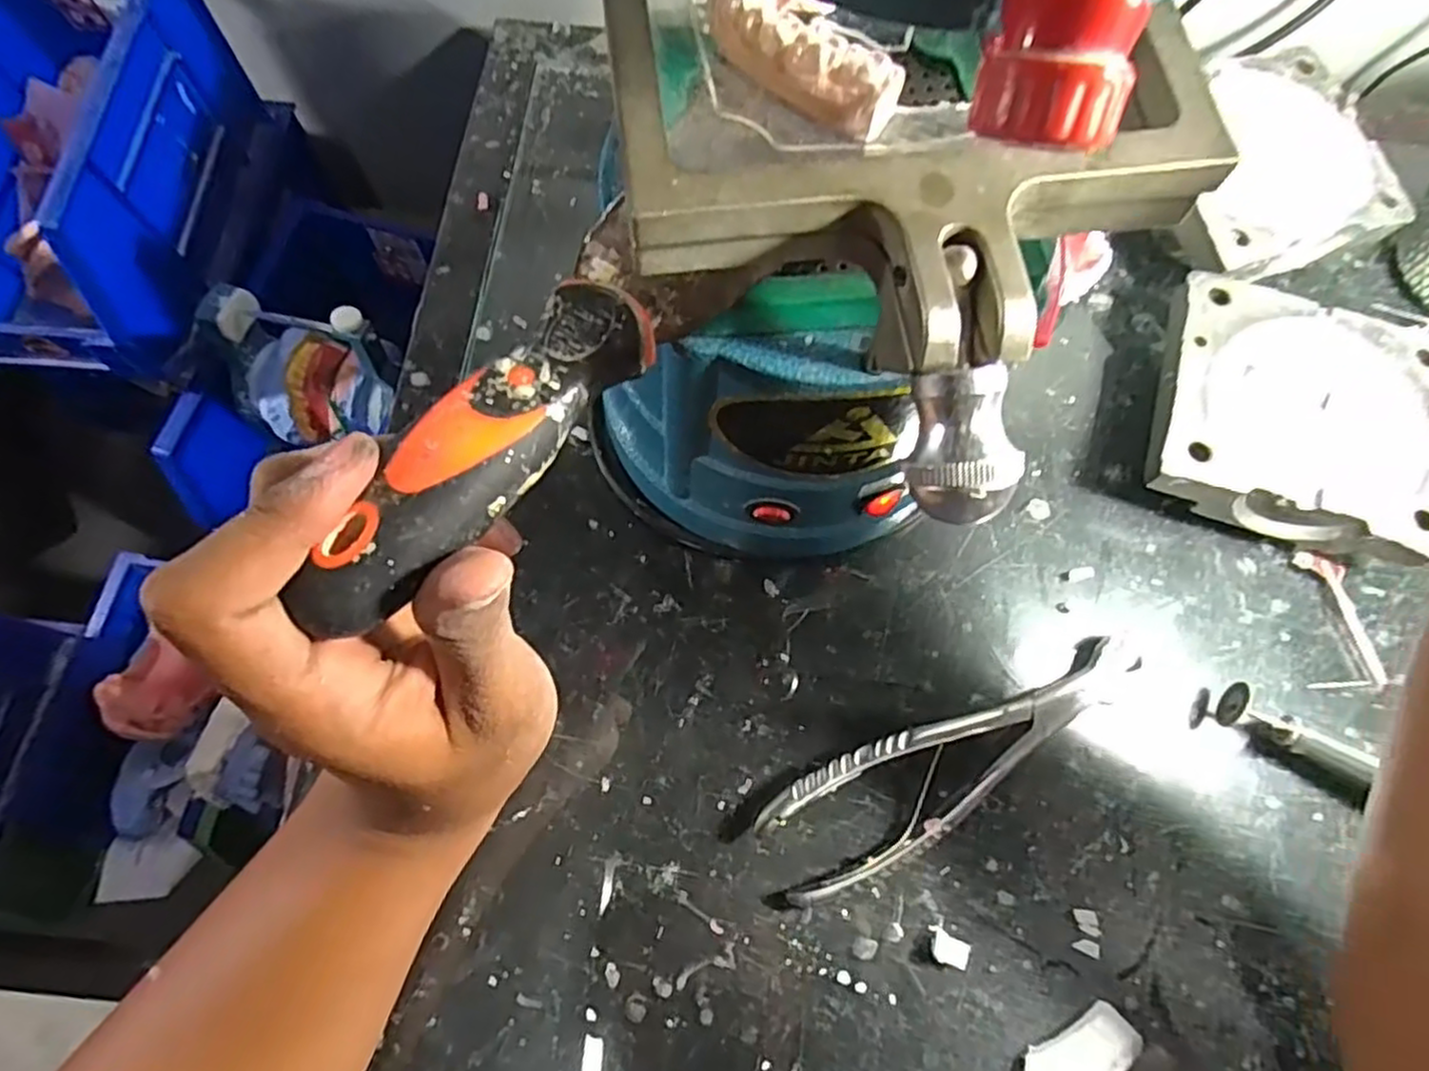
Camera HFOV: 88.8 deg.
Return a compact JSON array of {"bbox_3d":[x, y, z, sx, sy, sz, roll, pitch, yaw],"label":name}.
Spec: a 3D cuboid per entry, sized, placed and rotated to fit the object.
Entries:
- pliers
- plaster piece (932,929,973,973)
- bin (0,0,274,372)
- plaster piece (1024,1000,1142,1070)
[{"bbox_3d":[0.111,0.095,0.315,0.188,0.016,0.048,-24,73,-8],"label":"pliers"},{"bbox_3d":[0.096,0.169,0.295,0.016,0.006,0.011,24,73,7],"label":"plaster piece"},{"bbox_3d":[-0.375,-0.211,0.423,0.137,0.120,0.220,2,72,-2],"label":"bin"},{"bbox_3d":[0.142,0.200,0.281,0.044,0.015,0.017,-25,74,-9],"label":"plaster piece"}]

